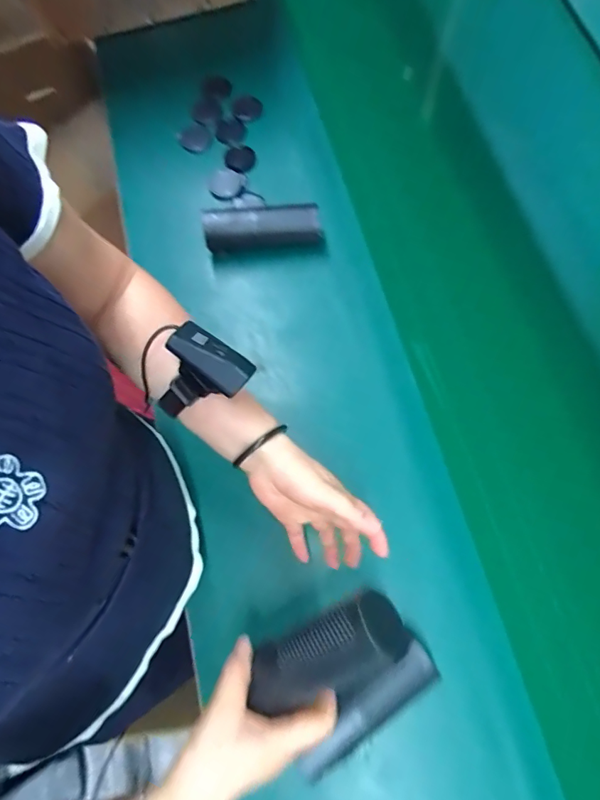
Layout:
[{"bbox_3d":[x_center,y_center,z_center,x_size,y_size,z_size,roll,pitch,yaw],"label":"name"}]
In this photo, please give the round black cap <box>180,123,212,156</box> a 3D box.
[{"bbox_3d":[-0.172,-0.432,0.759,0.055,0.009,0.050,0,72,1],"label":"round black cap"}]

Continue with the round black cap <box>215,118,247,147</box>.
[{"bbox_3d":[-0.111,-0.439,0.752,0.051,0.009,0.055,0,72,1],"label":"round black cap"}]

